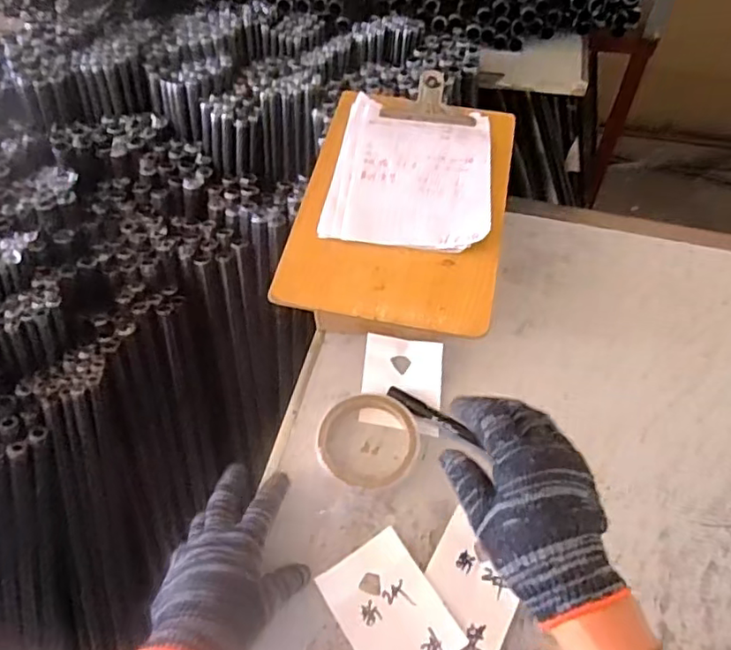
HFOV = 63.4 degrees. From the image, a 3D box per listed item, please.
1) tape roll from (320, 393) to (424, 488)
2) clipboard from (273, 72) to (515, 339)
[{"bbox_3d":[0.003,0.109,0.554,0.091,0.017,0.087,25,63,14],"label":"tape roll"},{"bbox_3d":[0.038,-0.126,0.572,0.190,0.017,0.283,10,60,6],"label":"clipboard"}]

